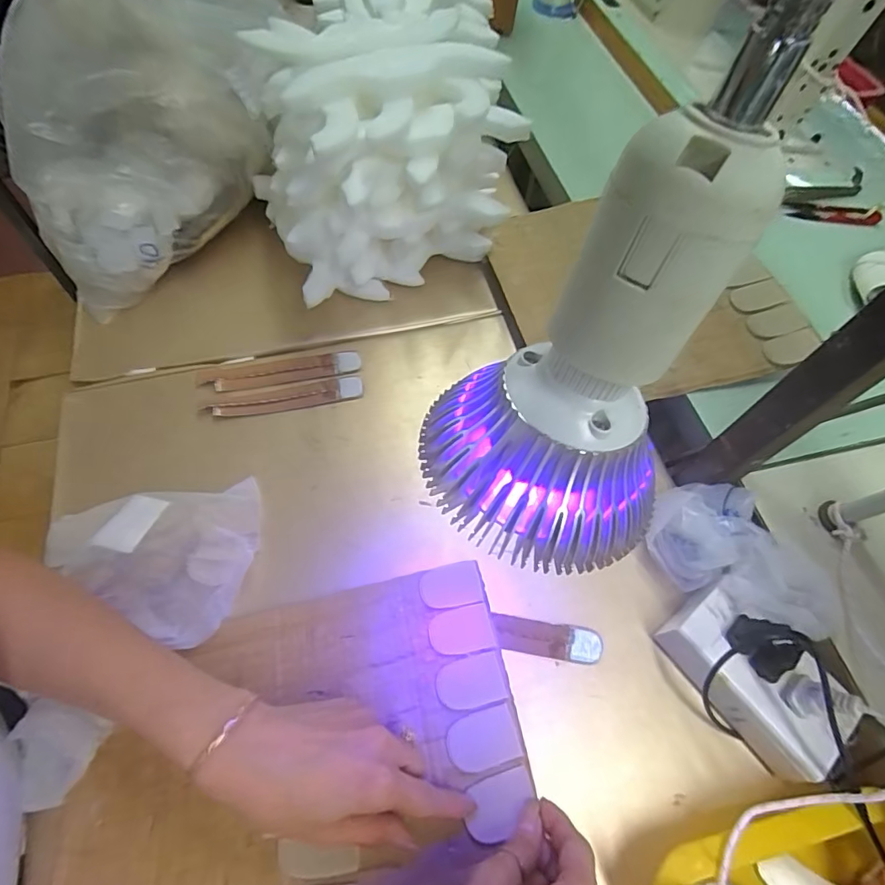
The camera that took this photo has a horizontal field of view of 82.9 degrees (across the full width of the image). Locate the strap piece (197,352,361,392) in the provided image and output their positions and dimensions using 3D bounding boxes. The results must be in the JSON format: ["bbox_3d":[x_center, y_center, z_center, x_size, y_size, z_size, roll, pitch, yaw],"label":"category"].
[{"bbox_3d":[-0.159,-0.070,0.492,0.153,0.009,0.029,-9,63,-9],"label":"strap piece"}]

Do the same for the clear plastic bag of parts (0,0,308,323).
[{"bbox_3d":[-0.269,-0.307,0.493,0.304,0.232,0.113,-35,70,-21],"label":"clear plastic bag of parts"}]

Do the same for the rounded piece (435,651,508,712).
[{"bbox_3d":[0.020,0.171,0.358,0.047,0.004,0.033,-9,63,-9],"label":"rounded piece"}]

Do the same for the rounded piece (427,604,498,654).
[{"bbox_3d":[0.014,0.142,0.378,0.047,0.004,0.032,-7,63,-8],"label":"rounded piece"}]

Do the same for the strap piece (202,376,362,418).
[{"bbox_3d":[-0.149,-0.043,0.476,0.143,0.005,0.027,-8,63,-8],"label":"strap piece"}]

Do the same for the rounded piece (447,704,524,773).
[{"bbox_3d":[0.028,0.201,0.339,0.047,0.004,0.033,-13,64,-11],"label":"rounded piece"}]

